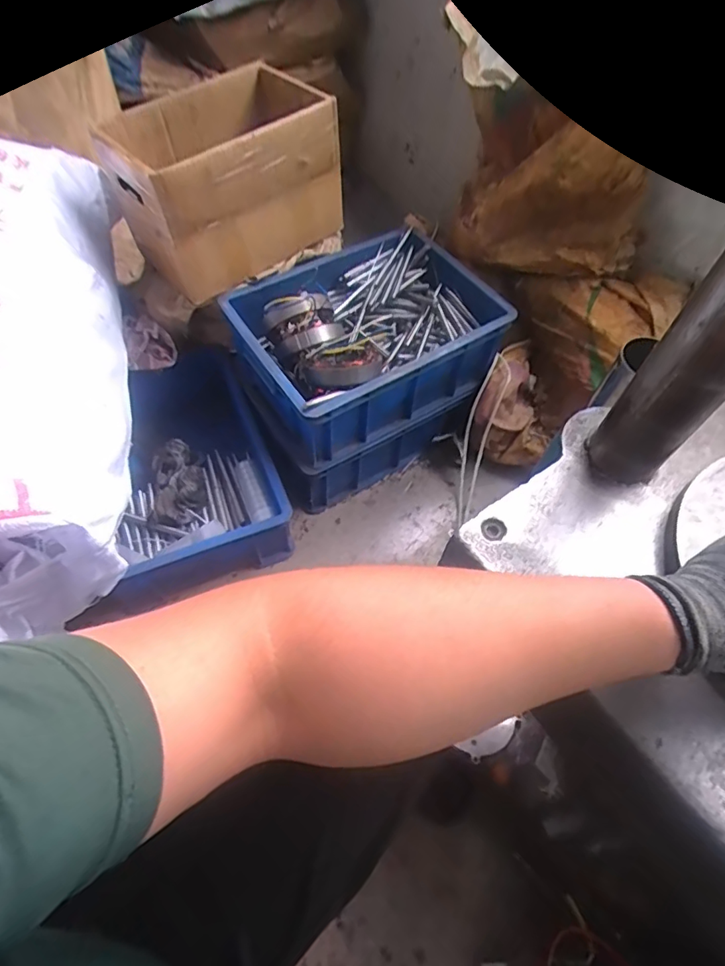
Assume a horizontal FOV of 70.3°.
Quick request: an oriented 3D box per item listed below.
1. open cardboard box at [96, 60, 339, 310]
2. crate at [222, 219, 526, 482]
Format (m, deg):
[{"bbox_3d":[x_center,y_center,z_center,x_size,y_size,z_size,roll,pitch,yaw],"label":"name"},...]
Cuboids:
[{"bbox_3d":[-0.216,-0.475,0.825,0.313,0.210,0.207,-37,67,-23],"label":"open cardboard box"},{"bbox_3d":[0.005,-0.251,0.887,0.406,0.169,0.297,-29,64,-19],"label":"crate"}]

